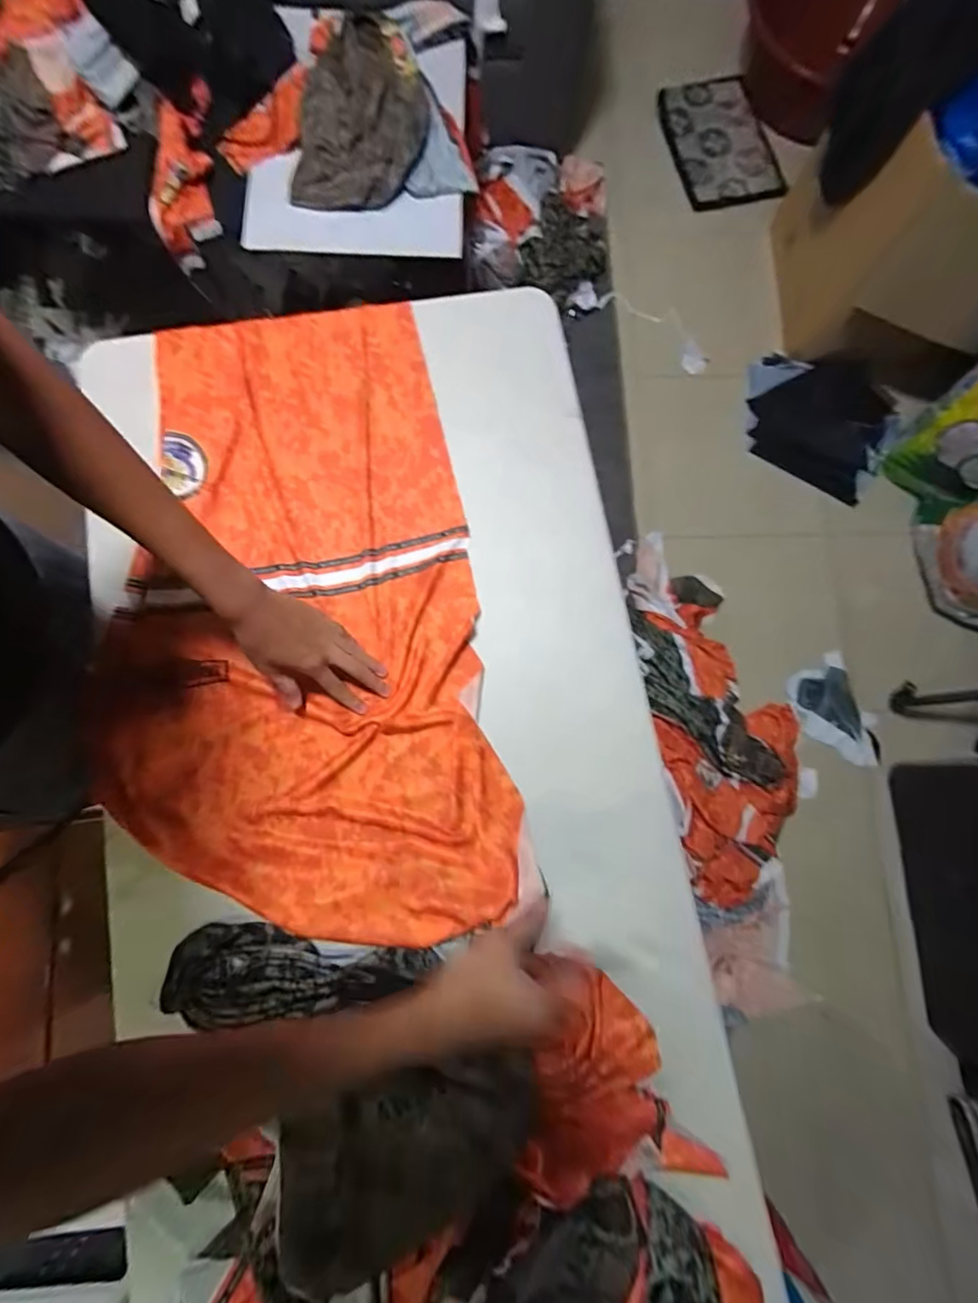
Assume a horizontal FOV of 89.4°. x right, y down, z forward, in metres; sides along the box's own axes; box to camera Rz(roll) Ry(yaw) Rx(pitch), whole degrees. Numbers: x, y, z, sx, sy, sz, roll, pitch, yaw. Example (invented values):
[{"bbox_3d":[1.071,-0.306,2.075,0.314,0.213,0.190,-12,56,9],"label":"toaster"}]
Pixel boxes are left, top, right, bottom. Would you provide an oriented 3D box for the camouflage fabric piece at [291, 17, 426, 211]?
[{"bbox_3d":[-0.250,-1.045,0.969,0.248,0.101,0.339,12,79,1],"label":"camouflage fabric piece"}]

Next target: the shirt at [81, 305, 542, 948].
[{"bbox_3d":[-0.226,-0.045,0.556,0.420,0.029,0.703,-11,80,-4],"label":"shirt"}]

